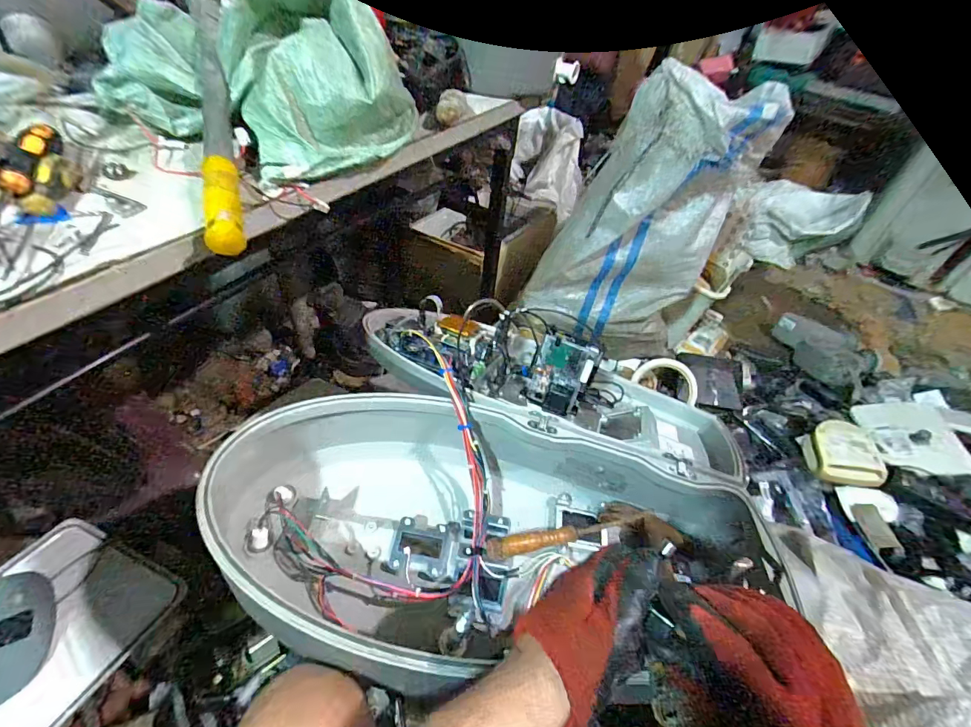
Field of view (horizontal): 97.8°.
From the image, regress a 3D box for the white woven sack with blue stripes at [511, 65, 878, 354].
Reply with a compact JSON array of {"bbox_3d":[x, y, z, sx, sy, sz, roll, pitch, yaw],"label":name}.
[{"bbox_3d":[0.327,-0.296,0.974,0.424,0.599,0.231,5,47,-2],"label":"white woven sack with blue stripes"}]

